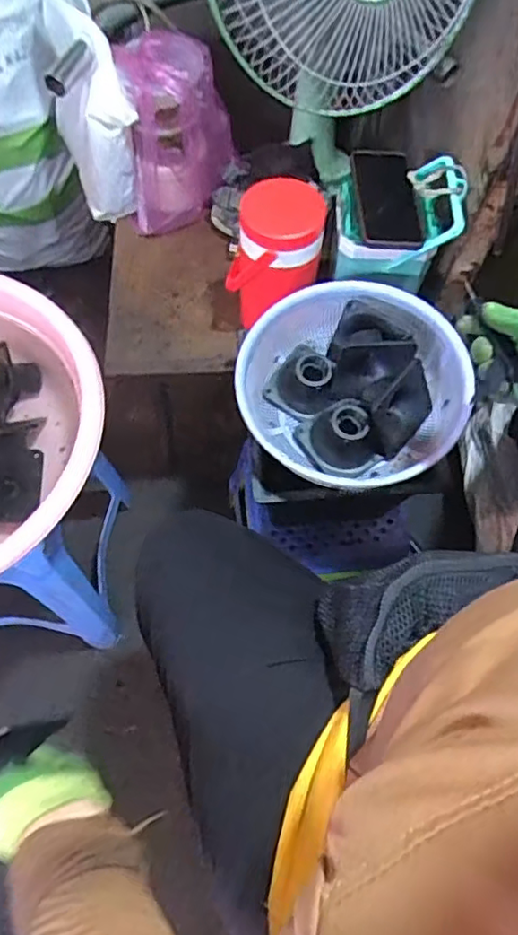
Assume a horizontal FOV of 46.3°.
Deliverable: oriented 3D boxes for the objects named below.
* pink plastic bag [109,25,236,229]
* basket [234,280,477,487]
[{"bbox_3d":[-0.117,-0.488,0.907,0.159,0.227,0.135,-3,64,-4],"label":"pink plastic bag"},{"bbox_3d":[0.105,-0.090,0.718,0.258,0.104,0.236,1,64,-2],"label":"basket"}]

